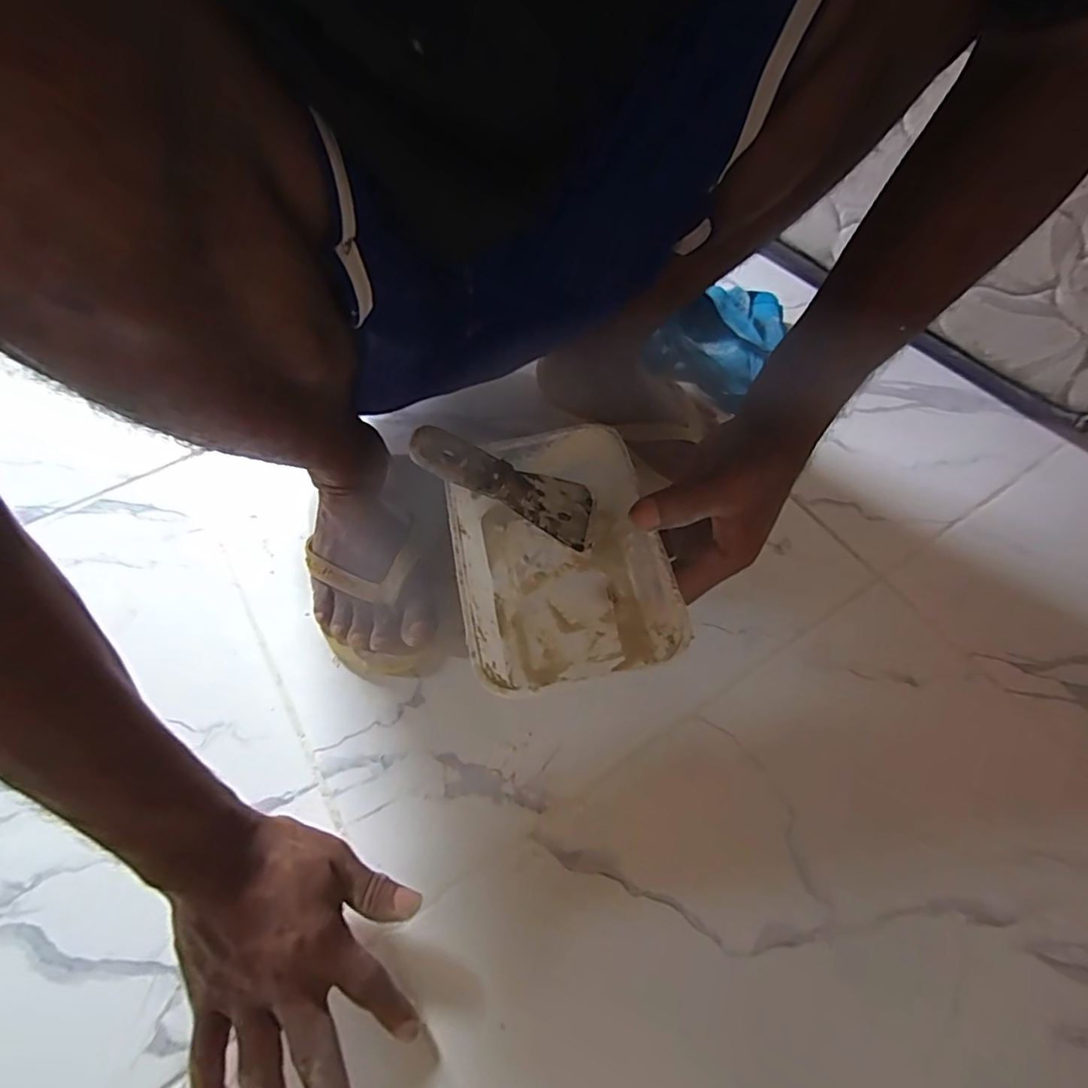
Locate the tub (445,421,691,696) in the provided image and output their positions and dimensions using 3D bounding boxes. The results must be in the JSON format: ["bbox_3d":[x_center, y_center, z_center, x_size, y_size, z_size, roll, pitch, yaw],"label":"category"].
[{"bbox_3d":[0.004,0.009,0.366,0.118,0.067,0.152,-8,59,-6],"label":"tub"}]

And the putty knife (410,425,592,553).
[{"bbox_3d":[-0.025,-0.038,0.375,0.128,0.013,0.046,23,54,-25],"label":"putty knife"}]

